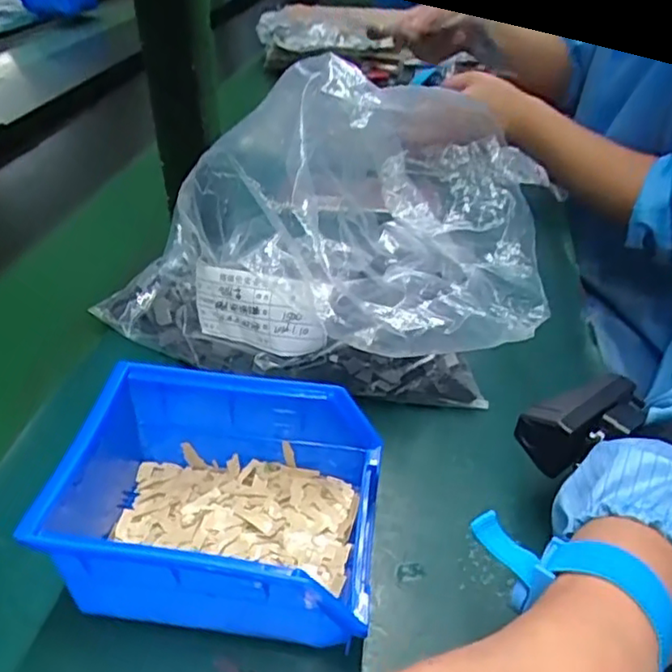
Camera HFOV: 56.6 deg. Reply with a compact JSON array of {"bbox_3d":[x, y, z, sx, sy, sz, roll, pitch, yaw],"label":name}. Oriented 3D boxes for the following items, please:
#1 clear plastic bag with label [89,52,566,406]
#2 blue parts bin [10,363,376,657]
[{"bbox_3d":[-0.001,-0.077,0.428,0.285,0.182,0.202,21,42,25],"label":"clear plastic bag with label"},{"bbox_3d":[-0.062,0.083,0.293,0.160,0.074,0.113,4,37,6],"label":"blue parts bin"}]

